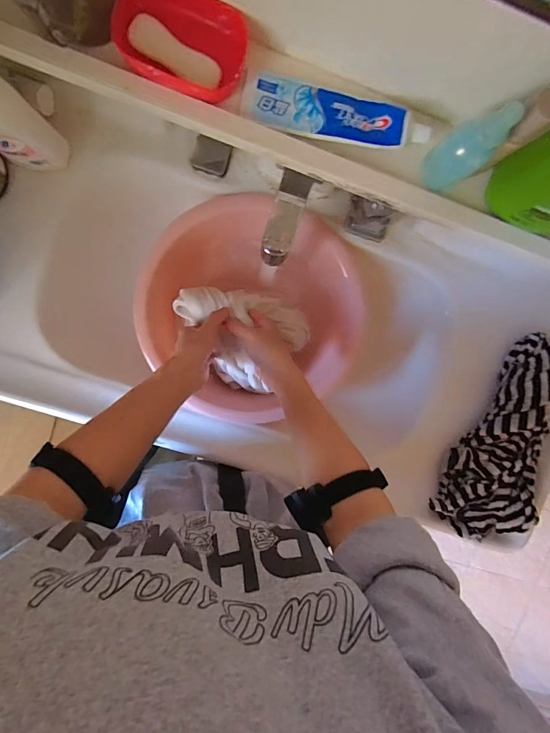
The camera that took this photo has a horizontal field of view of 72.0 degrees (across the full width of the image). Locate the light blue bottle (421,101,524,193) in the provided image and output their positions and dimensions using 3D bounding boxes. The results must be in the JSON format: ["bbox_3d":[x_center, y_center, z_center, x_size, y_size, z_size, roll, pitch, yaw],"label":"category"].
[{"bbox_3d":[0.172,-0.193,0.340,0.036,0.103,0.030,19,95,-6],"label":"light blue bottle"}]

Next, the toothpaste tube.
[{"bbox_3d":[0.060,-0.252,0.373,0.181,0.023,0.048,9,96,-5],"label":"toothpaste tube"}]

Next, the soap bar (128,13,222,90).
[{"bbox_3d":[-0.092,-0.296,0.359,0.084,0.018,0.027,26,95,-6],"label":"soap bar"}]

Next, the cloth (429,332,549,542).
[{"bbox_3d":[0.349,0.109,0.554,0.122,0.062,0.308,25,95,-6],"label":"cloth"}]

